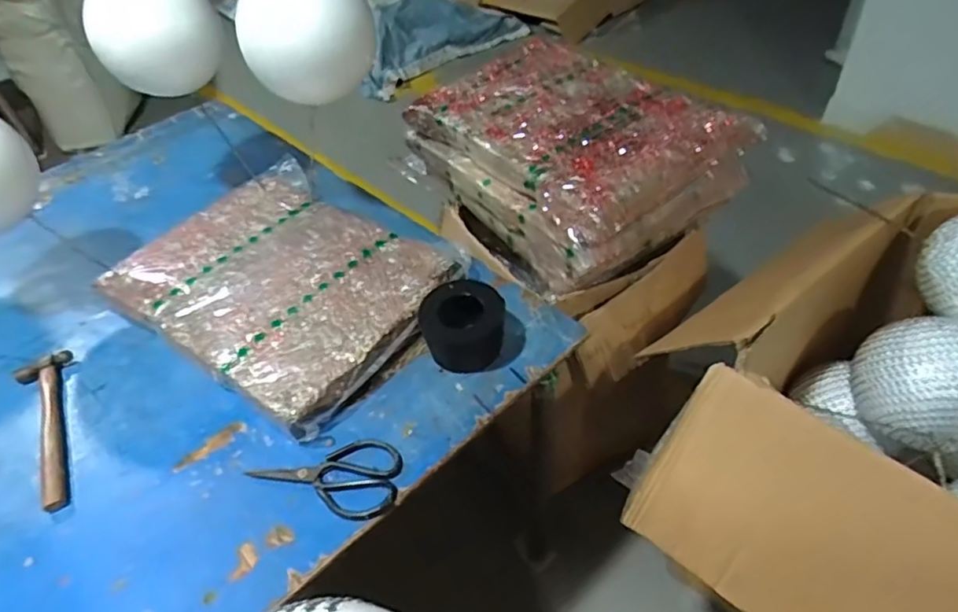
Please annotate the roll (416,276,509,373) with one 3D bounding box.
[{"bbox_3d":[-0.021,0.026,0.825,0.111,0.076,0.098,-1,45,7],"label":"roll"}]

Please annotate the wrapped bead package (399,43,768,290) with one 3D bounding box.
[{"bbox_3d":[0.161,-0.287,1.107,0.391,0.160,0.514,-30,49,-21],"label":"wrapped bead package"}]

